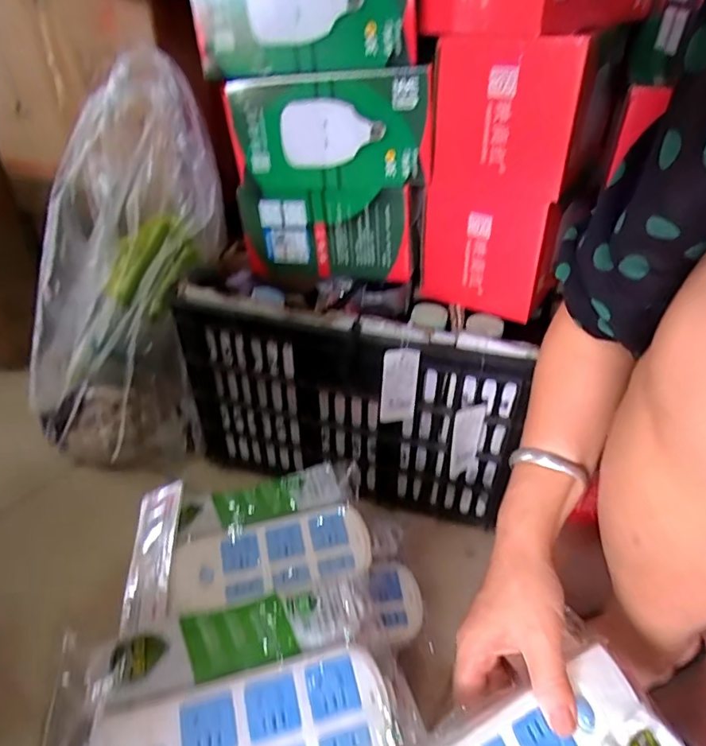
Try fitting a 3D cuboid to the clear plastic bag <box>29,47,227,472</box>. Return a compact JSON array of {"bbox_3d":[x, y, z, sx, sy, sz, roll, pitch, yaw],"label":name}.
[{"bbox_3d":[-0.301,-0.102,0.692,0.226,0.564,0.148,13,22,-3],"label":"clear plastic bag"}]

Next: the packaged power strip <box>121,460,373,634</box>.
[{"bbox_3d":[-0.100,0.157,0.494,0.219,0.037,0.125,-7,35,-13],"label":"packaged power strip"}]

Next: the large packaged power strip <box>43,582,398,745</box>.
[{"bbox_3d":[-0.090,0.246,0.355,0.219,0.073,0.142,-8,36,-15],"label":"large packaged power strip"}]

